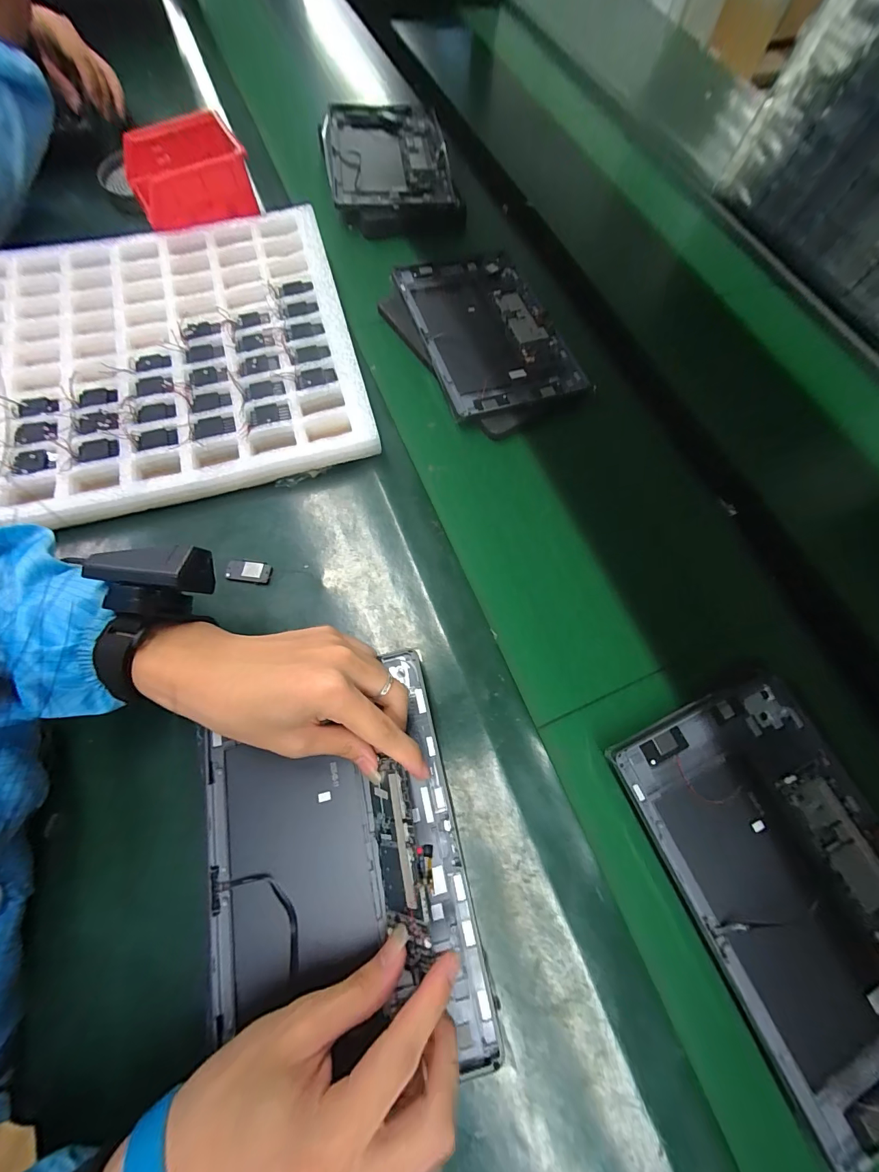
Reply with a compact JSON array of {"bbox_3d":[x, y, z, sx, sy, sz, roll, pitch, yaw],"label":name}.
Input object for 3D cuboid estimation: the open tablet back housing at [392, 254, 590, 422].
[{"bbox_3d":[0.058,-0.343,0.495,0.172,0.015,0.309,-16,70,-7],"label":"open tablet back housing"}]

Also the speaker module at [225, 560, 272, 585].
[{"bbox_3d":[-0.177,-0.013,0.356,0.041,0.006,0.020,8,73,-1],"label":"speaker module"}]

